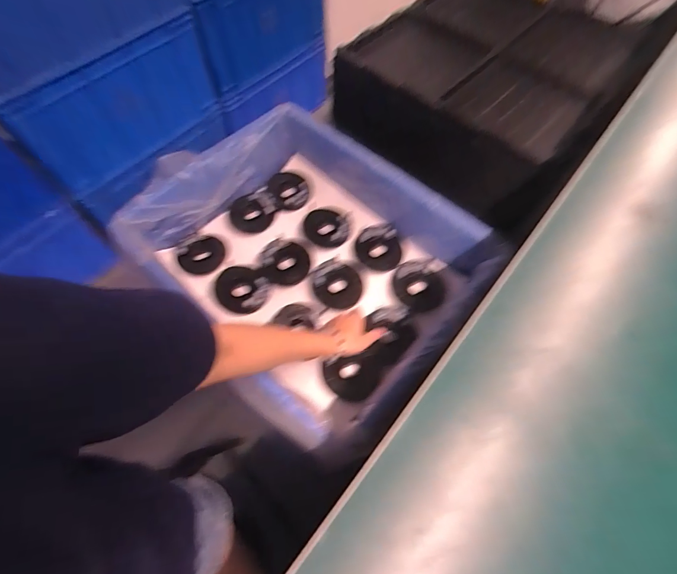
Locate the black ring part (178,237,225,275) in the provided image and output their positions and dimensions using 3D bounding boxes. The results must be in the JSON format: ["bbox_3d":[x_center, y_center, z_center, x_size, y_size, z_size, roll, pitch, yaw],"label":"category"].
[{"bbox_3d":[-0.263,-0.062,0.692,0.069,0.013,0.083,29,66,14],"label":"black ring part"}]

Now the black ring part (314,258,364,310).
[{"bbox_3d":[-0.002,0.001,0.659,0.090,0.021,0.091,0,62,0],"label":"black ring part"}]

